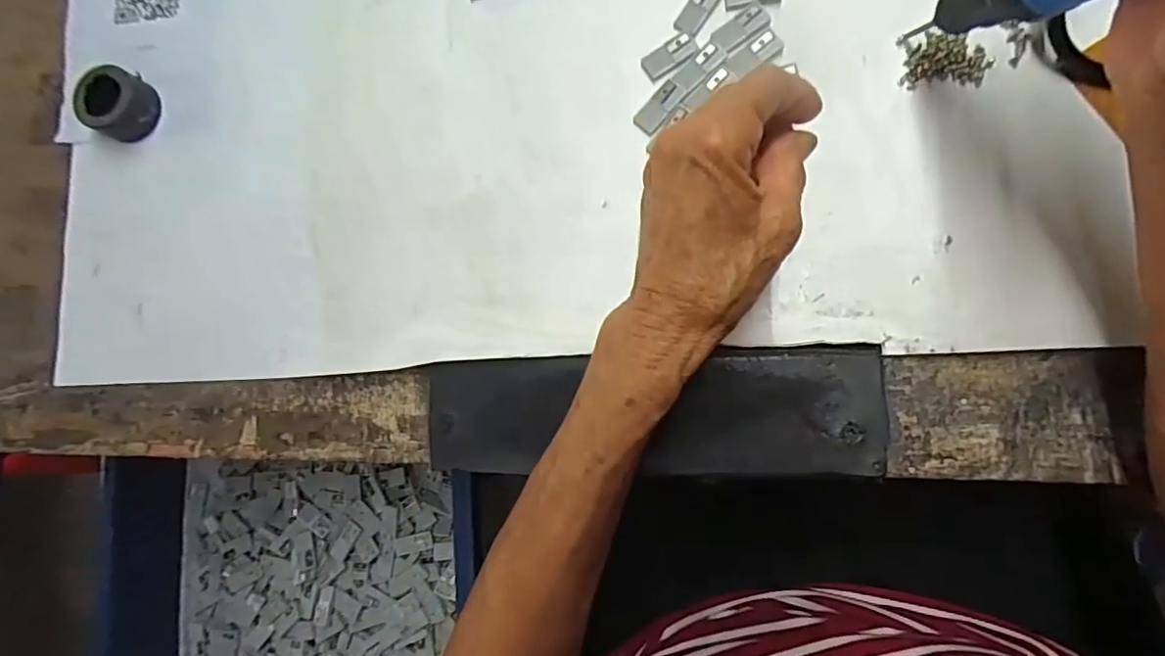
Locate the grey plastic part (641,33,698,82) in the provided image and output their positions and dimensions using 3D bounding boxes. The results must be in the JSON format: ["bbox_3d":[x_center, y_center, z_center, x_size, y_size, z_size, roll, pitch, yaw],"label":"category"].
[{"bbox_3d":[0.045,-0.141,0.285,0.028,0.004,0.015,-30,81,3],"label":"grey plastic part"}]

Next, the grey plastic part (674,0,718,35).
[{"bbox_3d":[0.060,-0.167,0.286,0.013,0.004,0.029,33,88,10],"label":"grey plastic part"}]

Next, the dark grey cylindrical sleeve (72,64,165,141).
[{"bbox_3d":[-0.267,-0.129,0.319,0.039,0.023,0.037,-1,83,7],"label":"dark grey cylindrical sleeve"}]

